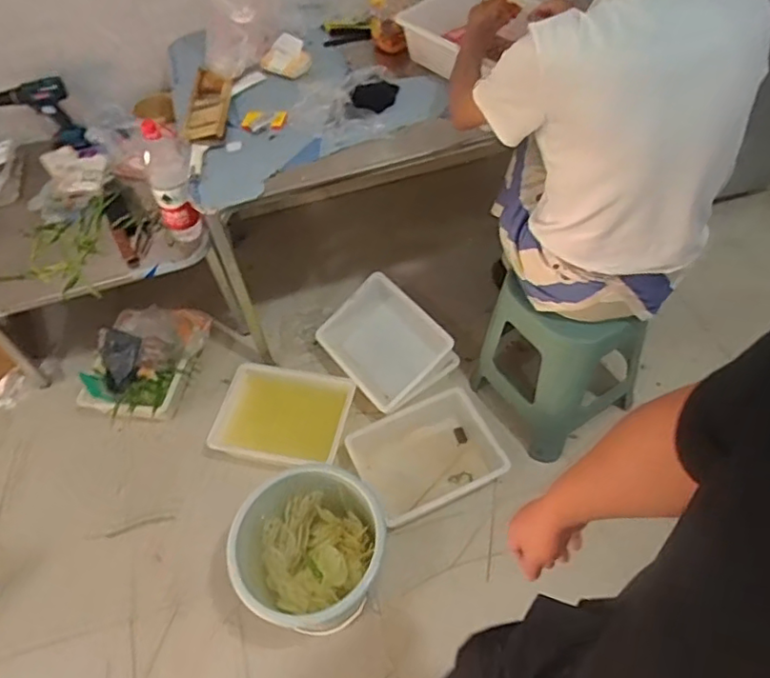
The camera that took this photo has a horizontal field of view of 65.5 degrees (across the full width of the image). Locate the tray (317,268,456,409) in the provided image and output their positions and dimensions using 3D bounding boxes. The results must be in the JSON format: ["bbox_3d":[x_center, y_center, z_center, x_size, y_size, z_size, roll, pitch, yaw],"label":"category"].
[{"bbox_3d":[-0.015,0.004,1.685,0.337,0.082,0.294,45,99,13],"label":"tray"}]

